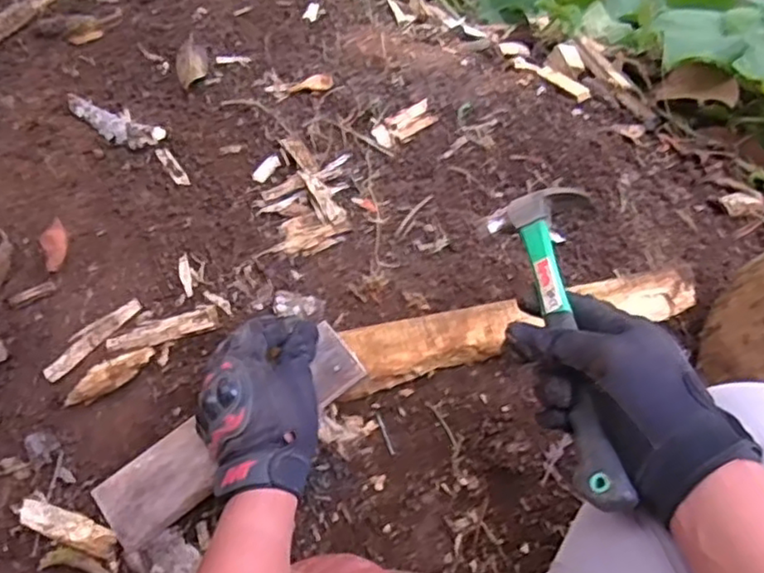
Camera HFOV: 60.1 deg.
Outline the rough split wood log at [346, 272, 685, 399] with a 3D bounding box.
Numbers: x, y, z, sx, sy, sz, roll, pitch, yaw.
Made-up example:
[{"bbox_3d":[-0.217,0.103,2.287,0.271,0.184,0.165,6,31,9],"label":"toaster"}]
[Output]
[{"bbox_3d":[0.124,0.035,0.630,0.354,0.040,0.064,-14,75,-6],"label":"rough split wood log"}]

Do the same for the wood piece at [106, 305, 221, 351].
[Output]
[{"bbox_3d":[-0.207,0.043,0.627,0.105,0.011,0.023,-16,75,-6],"label":"wood piece"}]

